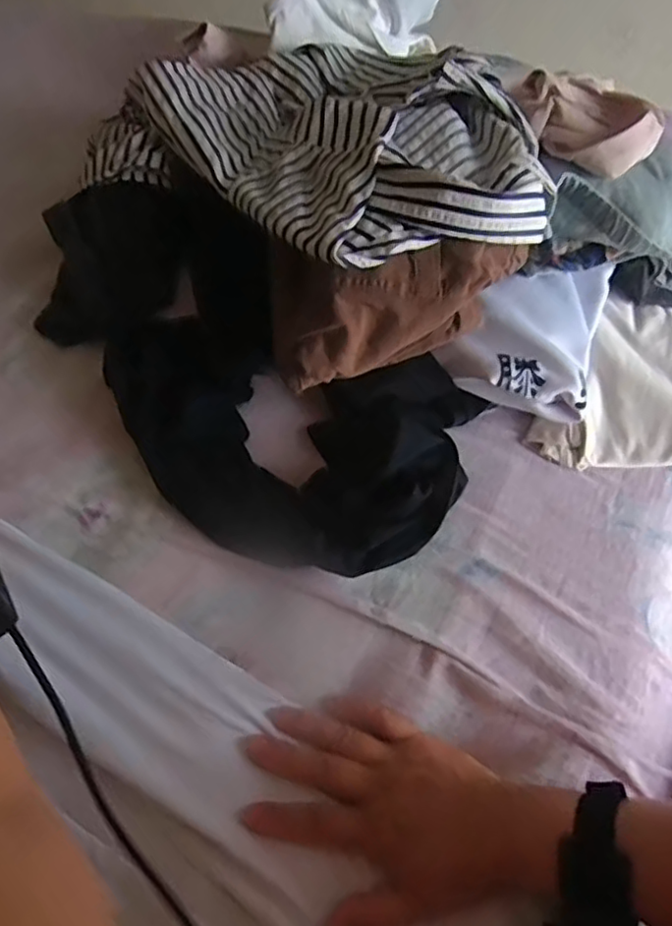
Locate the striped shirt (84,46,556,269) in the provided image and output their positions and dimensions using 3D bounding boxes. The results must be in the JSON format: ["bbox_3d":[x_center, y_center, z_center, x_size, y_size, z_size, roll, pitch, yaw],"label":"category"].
[{"bbox_3d":[-0.008,-0.322,0.587,0.471,0.098,0.320,35,66,23],"label":"striped shirt"}]

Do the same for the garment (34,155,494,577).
[{"bbox_3d":[-0.096,-0.093,0.554,0.458,0.088,0.232,35,66,23],"label":"garment"}]

